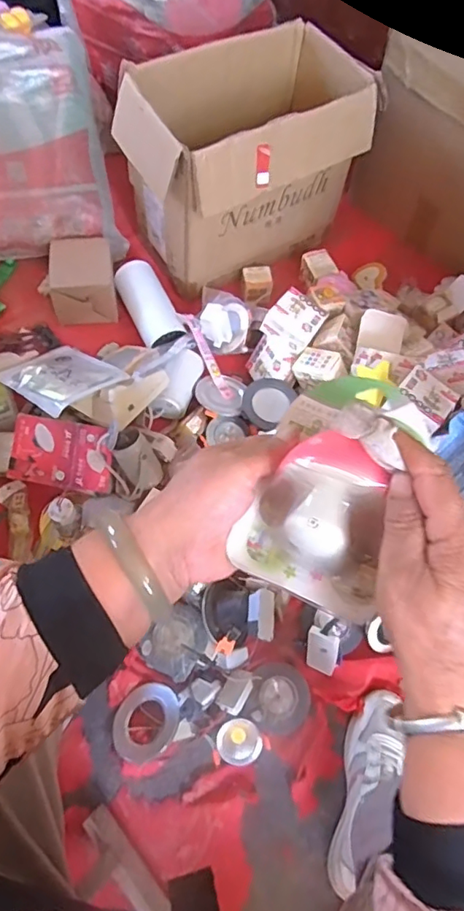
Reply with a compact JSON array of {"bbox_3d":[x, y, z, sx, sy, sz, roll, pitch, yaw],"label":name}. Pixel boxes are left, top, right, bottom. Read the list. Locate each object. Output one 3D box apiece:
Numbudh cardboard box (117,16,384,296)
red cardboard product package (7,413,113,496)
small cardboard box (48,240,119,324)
[{"bbox_3d":[0.025,-0.534,0.978,0.431,0.298,0.248,-29,70,-15],"label":"Numbudh cardboard box"},{"bbox_3d":[-0.264,-0.001,0.826,0.159,0.014,0.104,9,96,5],"label":"red cardboard product package"},{"bbox_3d":[-0.276,-0.319,0.985,0.119,0.086,0.123,-8,66,-7],"label":"small cardboard box"}]

